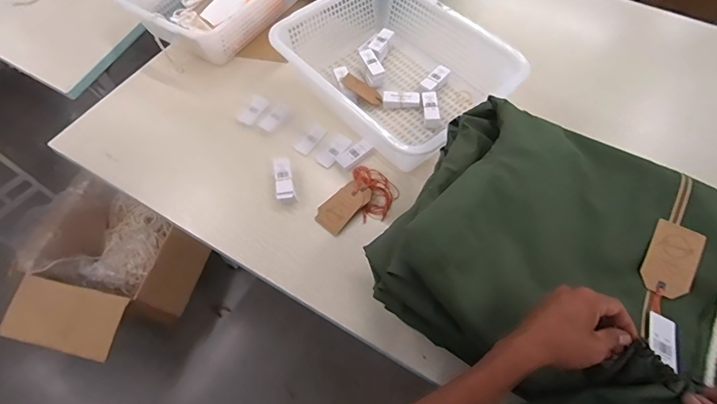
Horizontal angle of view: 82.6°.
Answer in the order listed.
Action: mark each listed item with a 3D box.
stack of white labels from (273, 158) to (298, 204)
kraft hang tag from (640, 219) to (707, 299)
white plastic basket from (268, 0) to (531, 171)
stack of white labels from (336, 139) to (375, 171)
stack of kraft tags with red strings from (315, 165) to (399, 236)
[{"bbox_3d":[-0.152,-0.044,0.835,0.036,0.035,0.097,-12,60,-7],"label":"stack of white labels"},{"bbox_3d":[0.414,0.077,0.538,0.059,0.004,0.099,25,77,20],"label":"kraft hang tag"},{"bbox_3d":[0.073,-0.297,0.926,0.364,0.141,0.471,-39,67,-20],"label":"white plastic basket"},{"bbox_3d":[-0.007,-0.102,0.873,0.078,0.015,0.038,-36,66,-19],"label":"stack of white labels"},{"bbox_3d":[0.002,0.001,0.818,0.110,0.023,0.164,34,65,18],"label":"stack of kraft tags with red strings"}]

